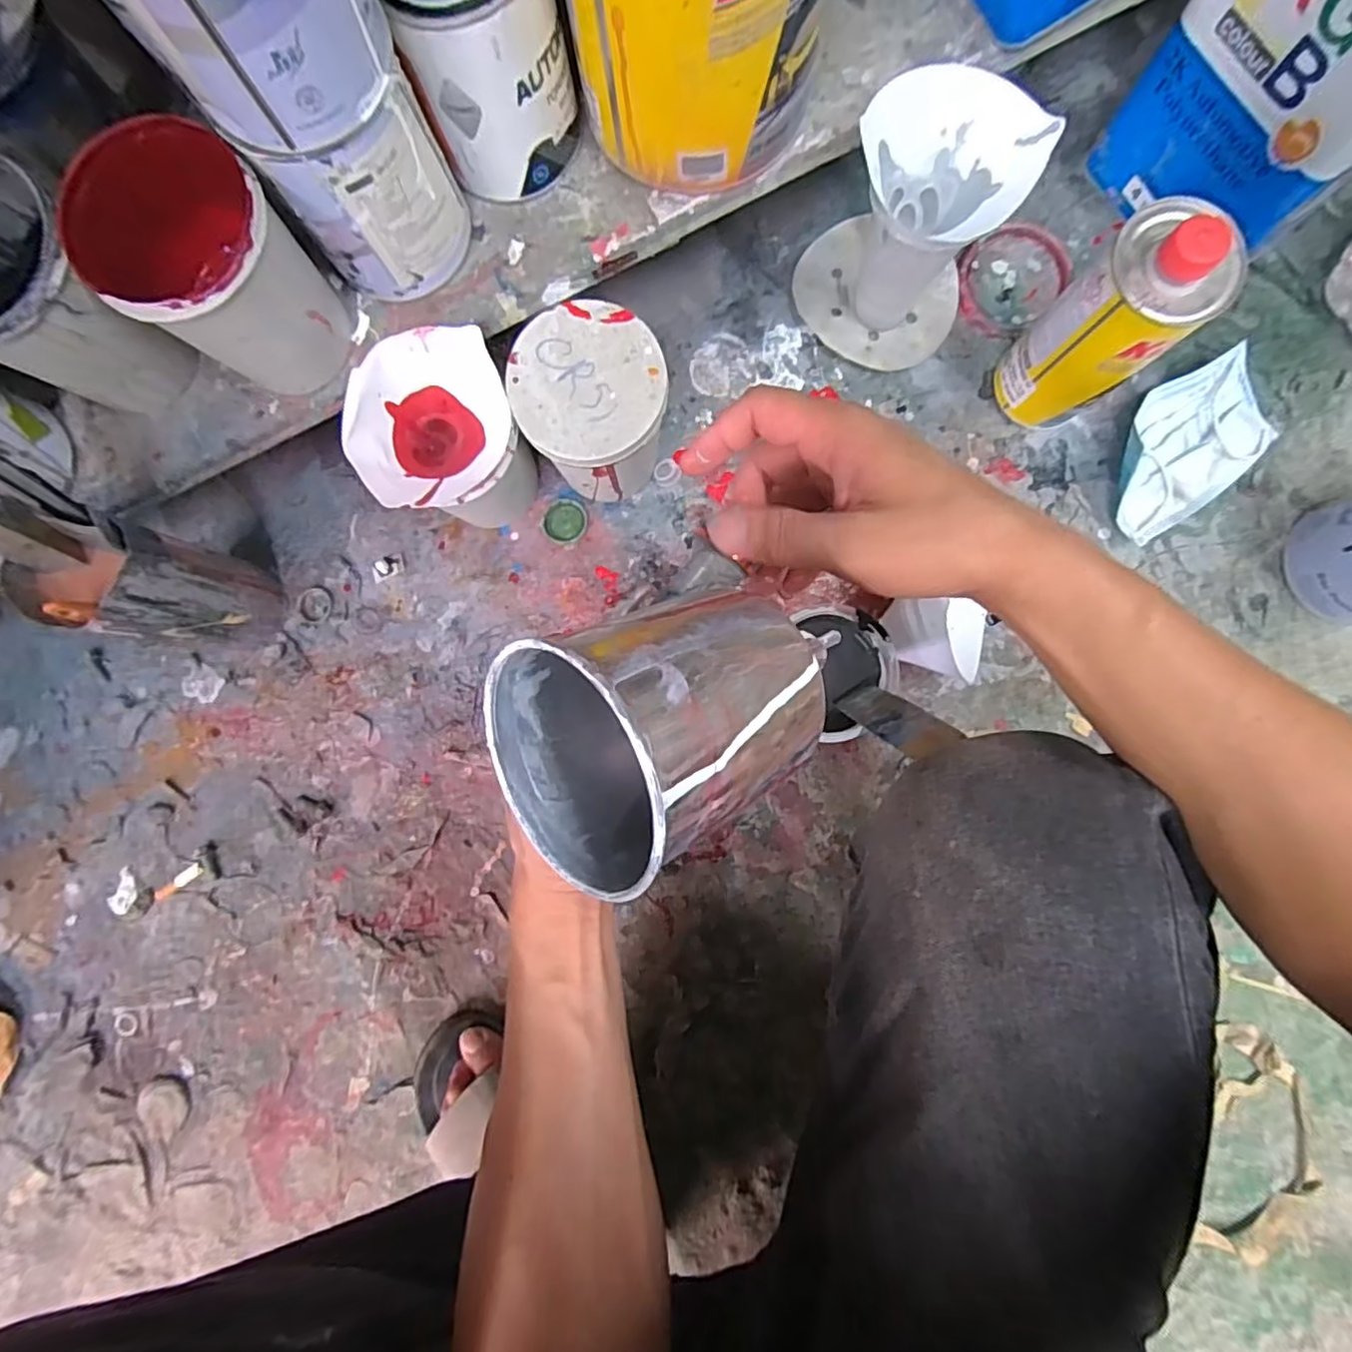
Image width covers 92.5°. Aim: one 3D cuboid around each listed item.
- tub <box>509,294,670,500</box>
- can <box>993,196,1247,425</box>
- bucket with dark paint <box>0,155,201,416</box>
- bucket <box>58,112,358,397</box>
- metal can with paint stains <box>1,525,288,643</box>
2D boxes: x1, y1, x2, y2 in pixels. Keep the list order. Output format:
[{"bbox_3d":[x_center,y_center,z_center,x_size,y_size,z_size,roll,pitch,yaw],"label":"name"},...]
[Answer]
[{"bbox_3d":[-0.060,-0.205,0.522,0.108,0.134,0.114,0,87,3],"label":"tub"},{"bbox_3d":[0.320,-0.259,0.488,0.074,0.182,0.080,0,89,3],"label":"can"},{"bbox_3d":[-0.403,-0.241,0.424,0.109,0.122,0.103,36,89,4],"label":"bucket with dark paint"},{"bbox_3d":[-0.285,-0.255,0.417,0.101,0.124,0.105,0,87,3],"label":"bucket"},{"bbox_3d":[-0.404,-0.068,0.511,0.093,0.169,0.075,9,89,3],"label":"metal can with paint stains"}]

